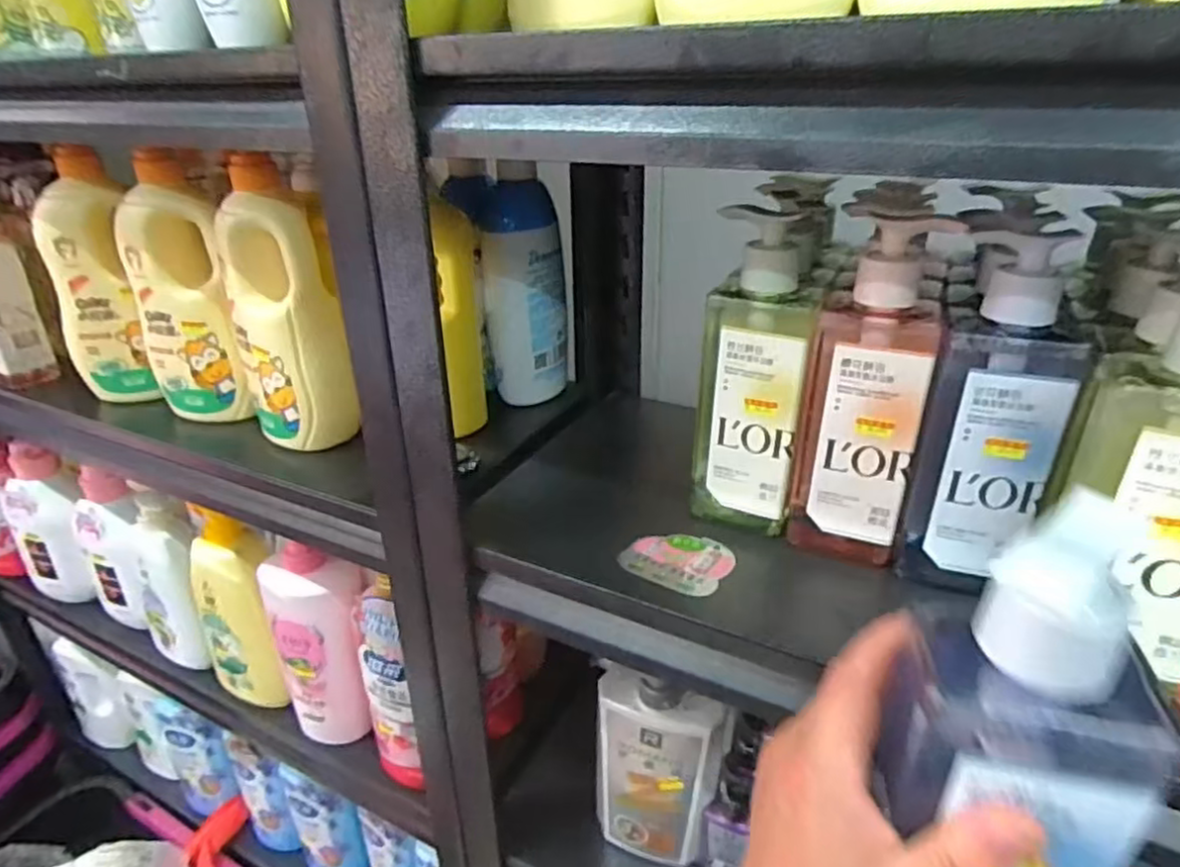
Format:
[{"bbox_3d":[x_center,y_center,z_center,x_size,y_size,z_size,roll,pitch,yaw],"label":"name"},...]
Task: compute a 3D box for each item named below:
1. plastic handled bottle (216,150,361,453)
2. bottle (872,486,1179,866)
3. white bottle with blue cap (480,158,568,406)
[{"bbox_3d":[-0.252,-0.101,0.580,0.062,0.231,0.068,24,36,38],"label":"plastic handled bottle"},{"bbox_3d":[0.138,0.121,0.232,0.074,0.207,0.050,3,25,27],"label":"bottle"},{"bbox_3d":[-0.060,-0.135,0.660,0.072,0.217,0.056,0,28,-1],"label":"white bottle with blue cap"}]

